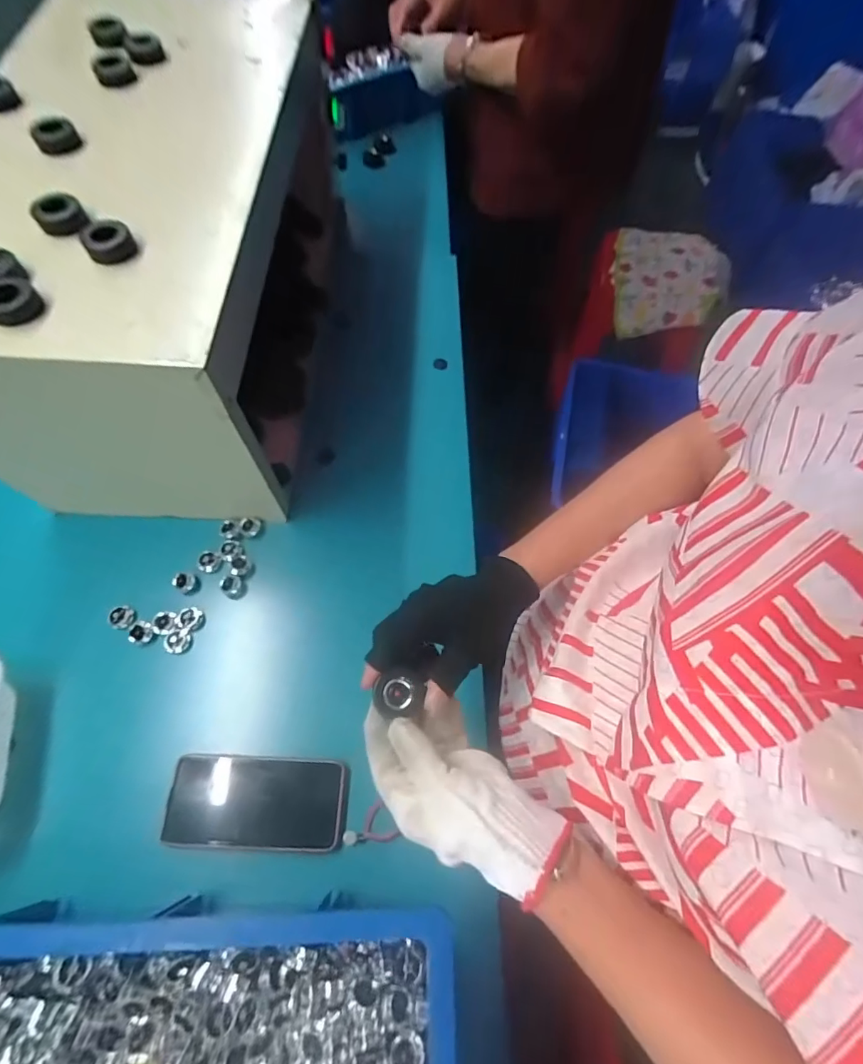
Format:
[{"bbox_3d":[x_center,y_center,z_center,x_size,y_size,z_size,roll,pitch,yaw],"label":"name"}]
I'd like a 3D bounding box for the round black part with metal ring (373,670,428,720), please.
[{"bbox_3d":[-0.024,0.121,0.361,0.036,0.013,0.032,14,66,3],"label":"round black part with metal ring"}]

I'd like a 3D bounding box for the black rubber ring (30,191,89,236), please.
[{"bbox_3d":[-0.317,-0.269,0.405,0.038,0.016,0.042,-16,67,-10],"label":"black rubber ring"}]

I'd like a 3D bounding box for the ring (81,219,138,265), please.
[{"bbox_3d":[-0.269,-0.242,0.396,0.038,0.015,0.042,-27,70,-14],"label":"ring"}]

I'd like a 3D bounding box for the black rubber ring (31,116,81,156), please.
[{"bbox_3d":[-0.361,-0.380,0.456,0.037,0.017,0.034,1,65,-3],"label":"black rubber ring"}]

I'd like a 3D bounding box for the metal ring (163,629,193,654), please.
[{"bbox_3d":[-0.282,0.123,0.532,0.027,0.009,0.025,-17,68,-11],"label":"metal ring"}]

